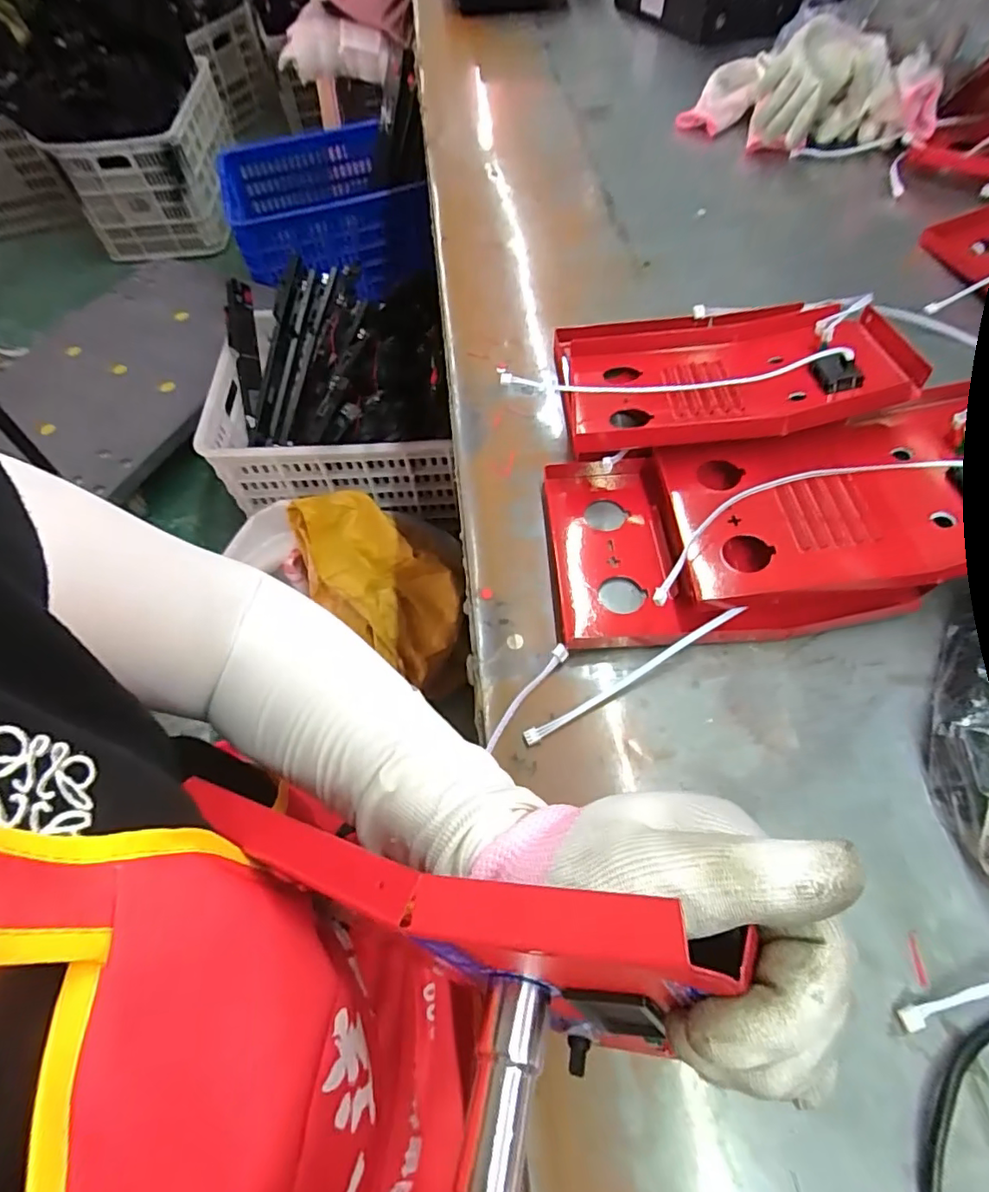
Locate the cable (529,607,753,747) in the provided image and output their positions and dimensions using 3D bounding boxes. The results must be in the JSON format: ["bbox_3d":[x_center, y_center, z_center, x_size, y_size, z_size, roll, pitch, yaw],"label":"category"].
[{"bbox_3d":[0.087,0.049,0.350,0.156,0.024,0.008,-26,62,-12],"label":"cable"}]

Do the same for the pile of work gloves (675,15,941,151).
[{"bbox_3d":[0.365,-0.584,0.665,0.273,0.098,0.120,23,64,15],"label":"pile of work gloves"}]

